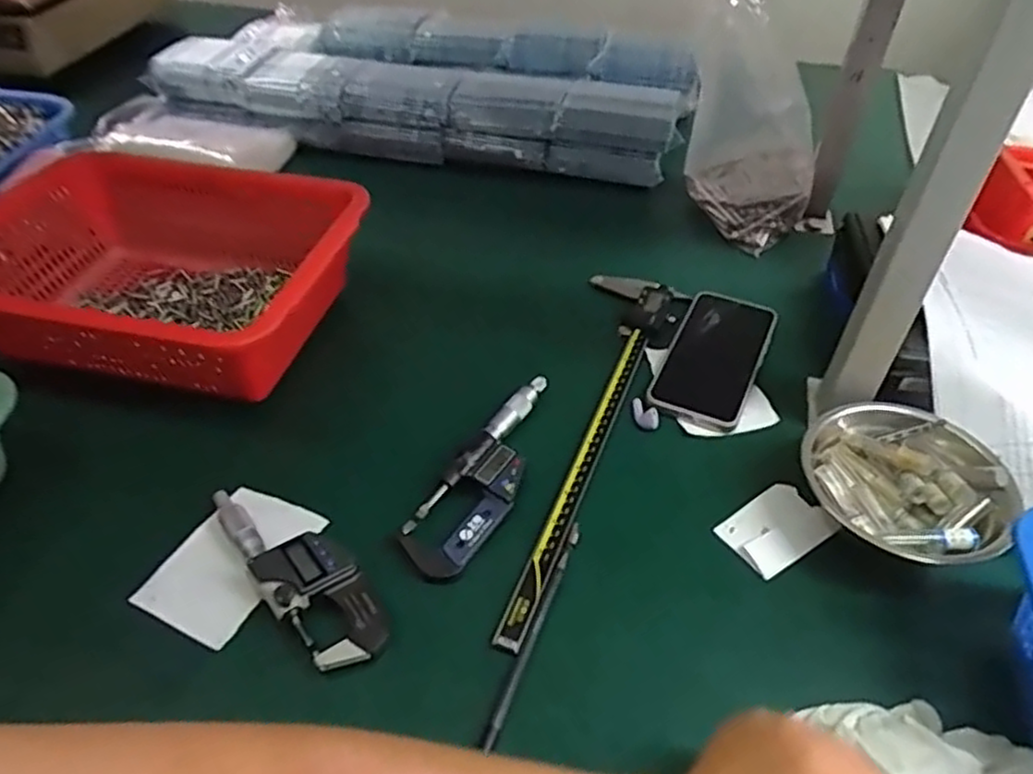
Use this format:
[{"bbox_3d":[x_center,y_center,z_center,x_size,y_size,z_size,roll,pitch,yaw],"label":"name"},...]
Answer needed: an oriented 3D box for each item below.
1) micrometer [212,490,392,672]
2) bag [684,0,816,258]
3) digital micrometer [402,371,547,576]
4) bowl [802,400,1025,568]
[{"bbox_3d":[-0.137,0.107,0.444,0.053,0.019,0.156,-30,52,-29],"label":"micrometer"},{"bbox_3d":[0.237,-0.280,0.716,0.141,0.211,0.179,9,45,7],"label":"bag"},{"bbox_3d":[-0.014,0.058,0.504,0.053,0.016,0.180,23,48,21],"label":"digital micrometer"},{"bbox_3d":[0.253,0.069,0.473,0.114,0.048,0.127,-32,53,-30],"label":"bowl"}]

